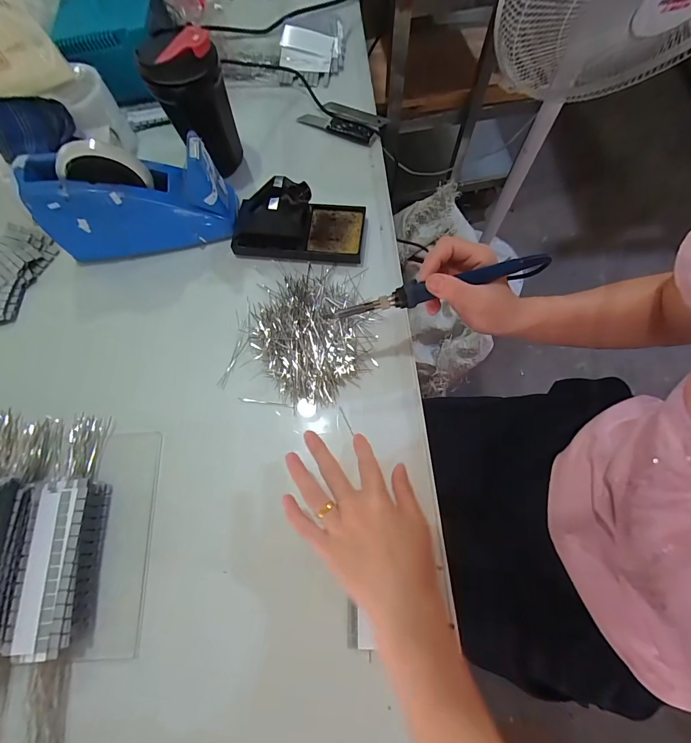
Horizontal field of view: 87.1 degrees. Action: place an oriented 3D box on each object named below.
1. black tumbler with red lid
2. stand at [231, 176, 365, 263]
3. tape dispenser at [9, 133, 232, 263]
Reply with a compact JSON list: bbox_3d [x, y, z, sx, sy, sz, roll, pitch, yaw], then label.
[{"bbox_3d":[-0.182,-0.326,0.440,0.079,0.162,0.082,-1,71,2],"label":"black tumbler with red lid"},{"bbox_3d":[-0.058,-0.184,0.430,0.154,0.071,0.074,3,71,3],"label":"stand"},{"bbox_3d":[-0.246,-0.203,0.426,0.211,0.113,0.067,-12,71,-2],"label":"tape dispenser"}]

